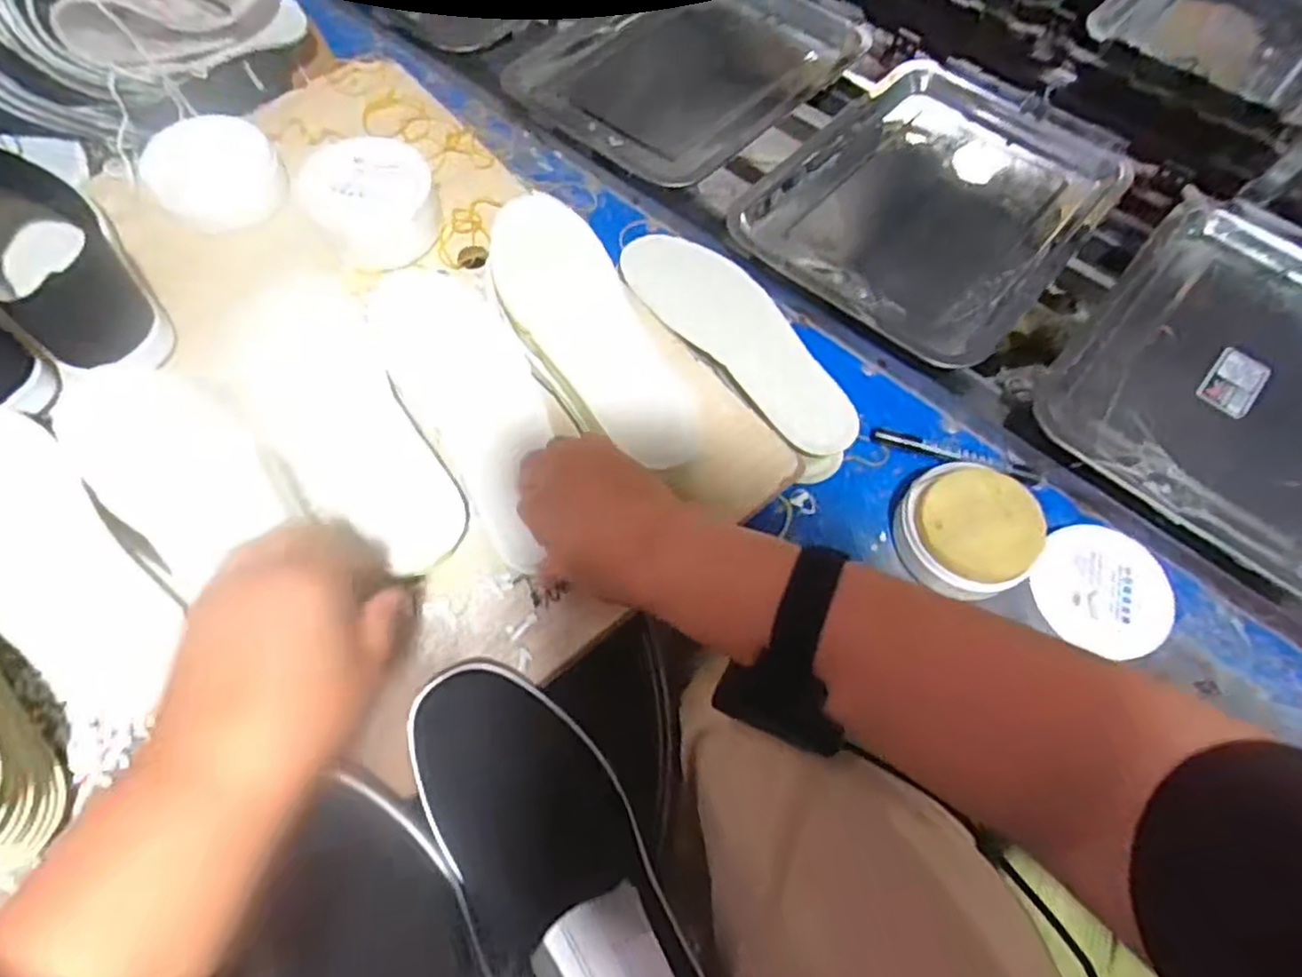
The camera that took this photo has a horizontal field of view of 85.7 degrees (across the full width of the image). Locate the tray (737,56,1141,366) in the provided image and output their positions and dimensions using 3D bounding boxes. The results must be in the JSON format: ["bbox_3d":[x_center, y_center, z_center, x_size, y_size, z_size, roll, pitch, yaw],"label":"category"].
[{"bbox_3d":[0.276,-0.283,0.686,0.261,0.036,0.348,39,67,16],"label":"tray"}]

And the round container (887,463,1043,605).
[{"bbox_3d":[0.247,0.030,0.550,0.098,0.051,0.102,2,62,-3],"label":"round container"}]

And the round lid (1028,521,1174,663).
[{"bbox_3d":[0.349,0.077,0.539,0.106,0.017,0.087,25,77,11],"label":"round lid"}]

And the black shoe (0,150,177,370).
[{"bbox_3d":[-0.462,-0.186,0.534,0.286,0.072,0.091,41,67,17],"label":"black shoe"}]

